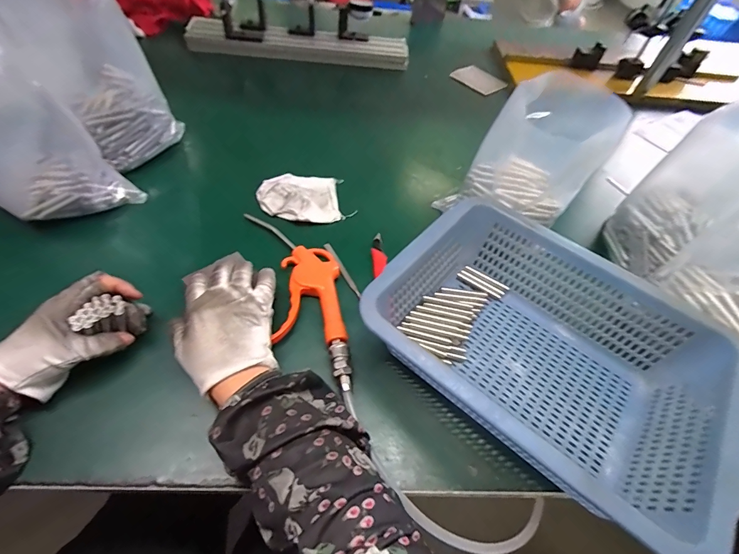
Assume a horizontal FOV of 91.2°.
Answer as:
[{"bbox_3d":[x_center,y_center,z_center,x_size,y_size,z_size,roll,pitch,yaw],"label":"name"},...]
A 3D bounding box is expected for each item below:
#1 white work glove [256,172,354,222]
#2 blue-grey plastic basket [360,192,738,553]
[{"bbox_3d":[-0.095,-0.117,0.524,0.124,0.025,0.098,-7,52,-11],"label":"white work glove"},{"bbox_3d":[0.161,0.068,0.357,0.302,0.099,0.226,33,56,20],"label":"blue-grey plastic basket"}]

